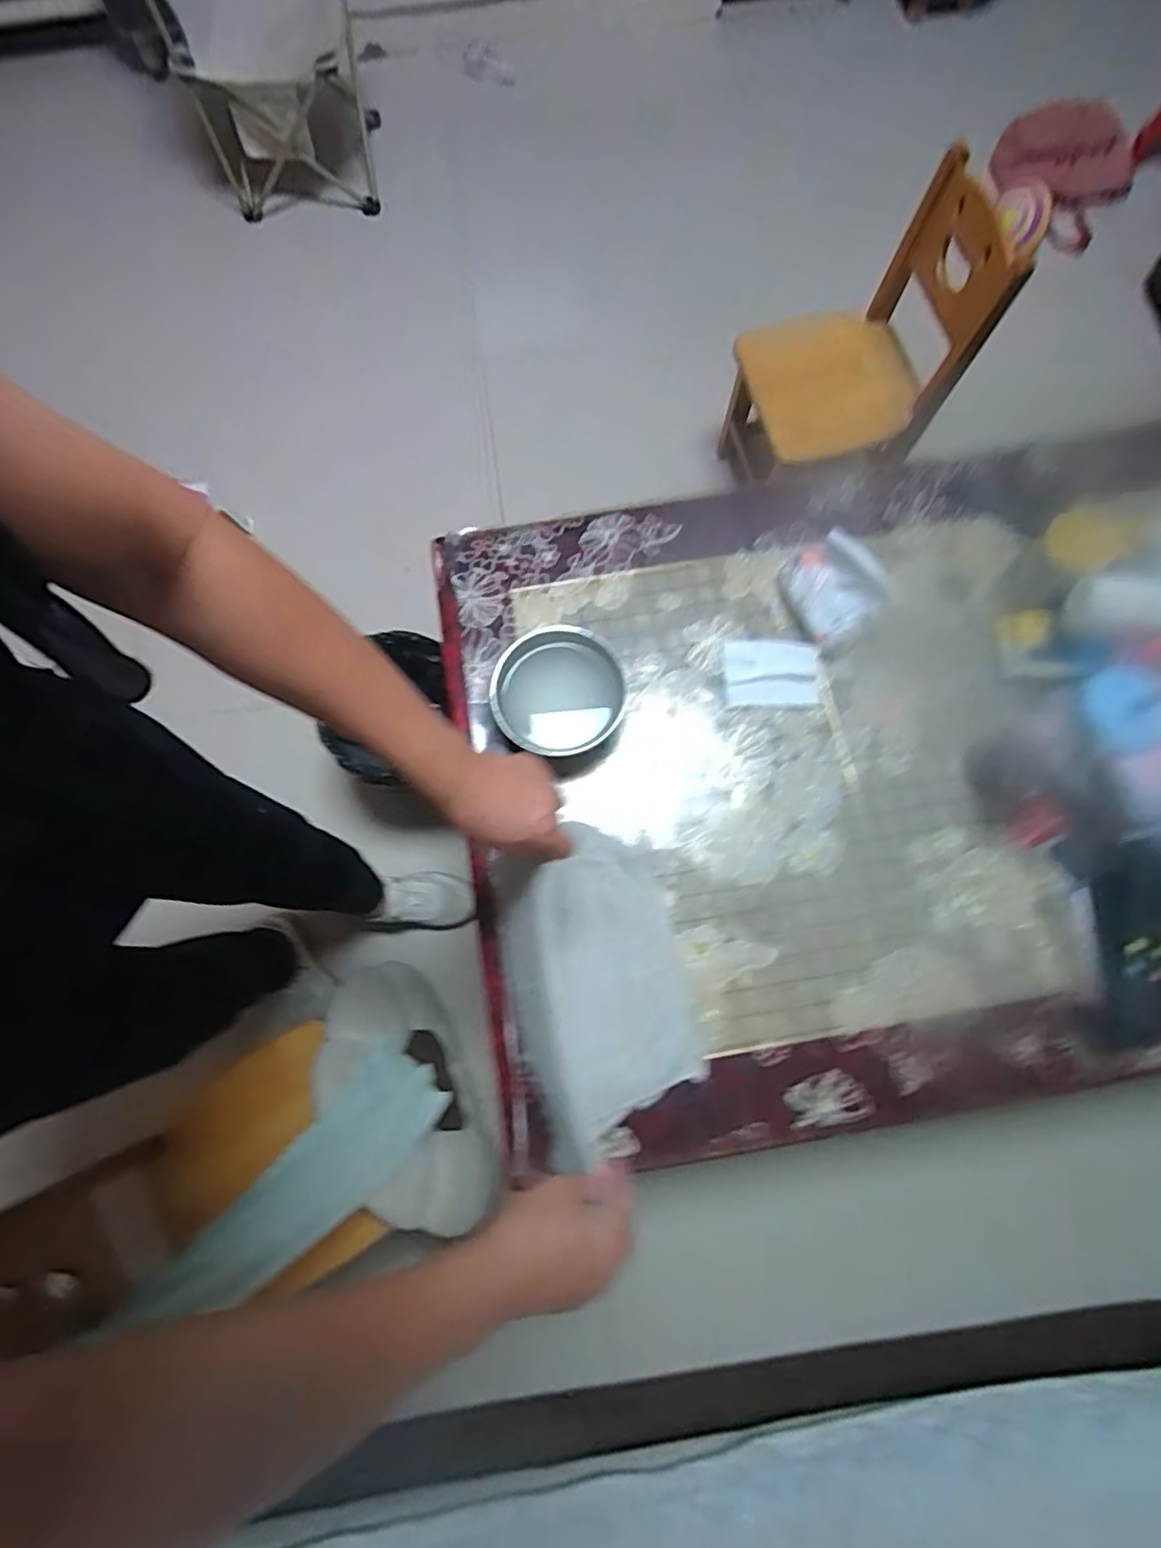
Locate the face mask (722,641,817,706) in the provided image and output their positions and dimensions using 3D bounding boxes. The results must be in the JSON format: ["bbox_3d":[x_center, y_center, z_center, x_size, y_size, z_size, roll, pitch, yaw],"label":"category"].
[{"bbox_3d":[0.242,-0.129,0.793,0.112,0.015,0.085,0,76,1],"label":"face mask"}]

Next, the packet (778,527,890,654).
[{"bbox_3d":[0.320,-0.231,0.787,0.103,0.077,0.127,-31,78,-7],"label":"packet"}]

